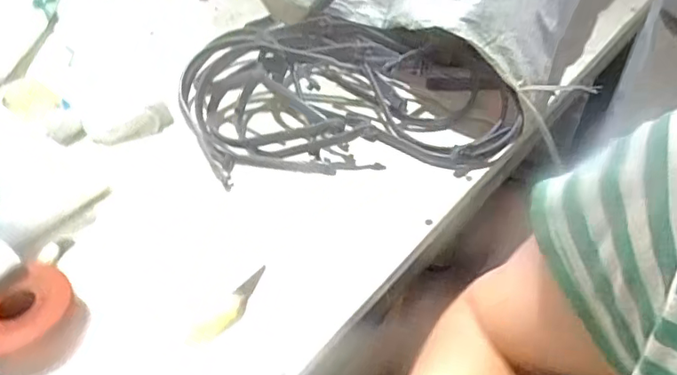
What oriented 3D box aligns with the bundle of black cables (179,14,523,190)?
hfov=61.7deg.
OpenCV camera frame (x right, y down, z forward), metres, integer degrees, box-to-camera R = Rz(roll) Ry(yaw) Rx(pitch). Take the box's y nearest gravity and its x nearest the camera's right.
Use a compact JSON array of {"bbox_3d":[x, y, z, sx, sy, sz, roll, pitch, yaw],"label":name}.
[{"bbox_3d":[0.017,-0.136,0.772,0.433,0.116,0.248,-4,44,-2],"label":"bundle of black cables"}]

